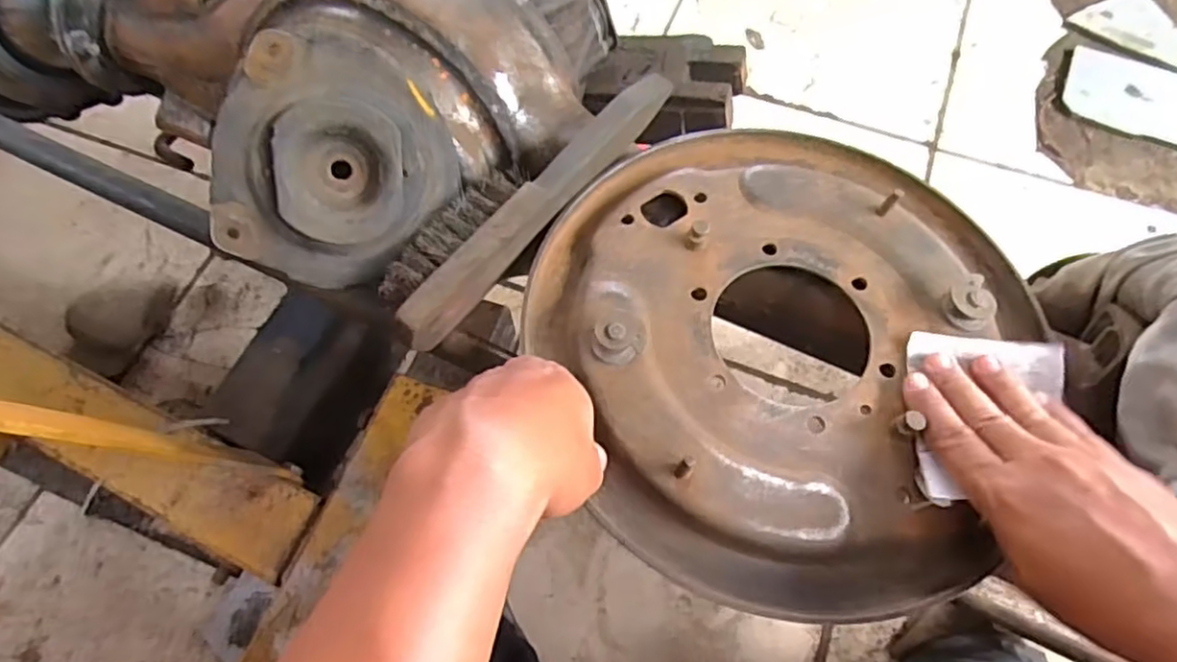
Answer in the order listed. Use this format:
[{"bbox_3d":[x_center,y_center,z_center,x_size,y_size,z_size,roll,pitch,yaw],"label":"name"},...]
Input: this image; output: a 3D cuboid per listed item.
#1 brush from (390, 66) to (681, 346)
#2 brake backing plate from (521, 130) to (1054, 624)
[{"bbox_3d":[-0.039,-0.089,0.424,0.048,0.027,0.230,35,71,16],"label":"brush"},{"bbox_3d":[0.106,-0.006,0.395,0.275,0.039,0.299,0,65,1],"label":"brake backing plate"}]

